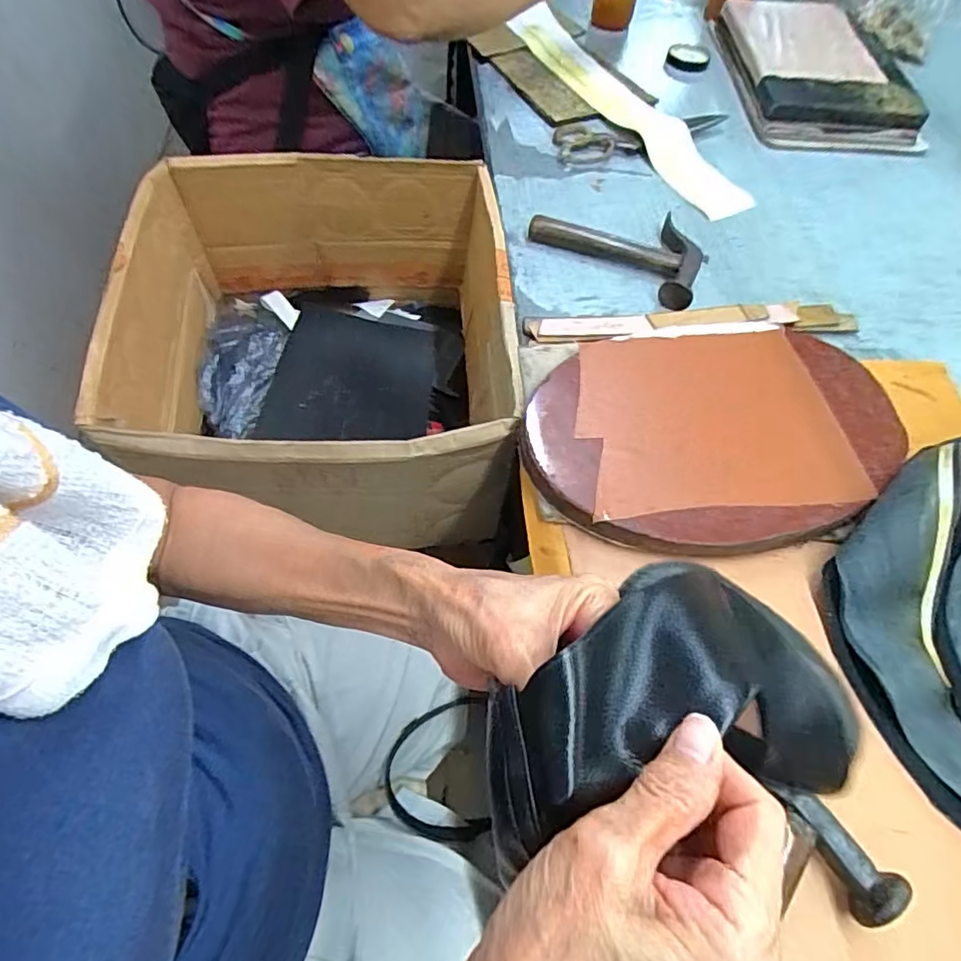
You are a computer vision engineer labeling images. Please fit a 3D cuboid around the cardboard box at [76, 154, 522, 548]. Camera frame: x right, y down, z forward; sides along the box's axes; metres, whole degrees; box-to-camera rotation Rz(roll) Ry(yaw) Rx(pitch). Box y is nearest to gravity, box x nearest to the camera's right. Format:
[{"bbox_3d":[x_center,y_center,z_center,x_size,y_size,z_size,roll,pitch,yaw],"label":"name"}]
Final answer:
[{"bbox_3d":[-0.150,-0.134,0.572,0.338,0.199,0.358,-2,61,-6],"label":"cardboard box"}]

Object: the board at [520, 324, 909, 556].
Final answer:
[{"bbox_3d":[0.185,-0.037,0.437,0.302,0.031,0.192,-7,61,-9],"label":"board"}]

